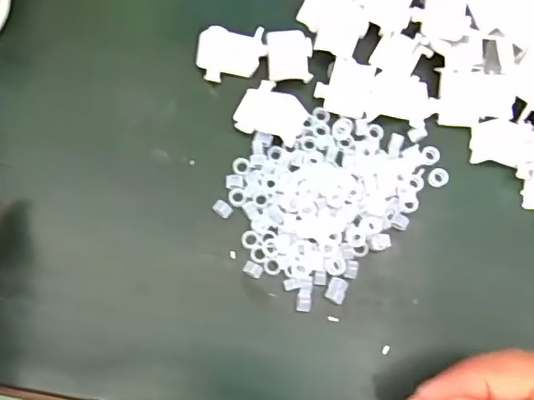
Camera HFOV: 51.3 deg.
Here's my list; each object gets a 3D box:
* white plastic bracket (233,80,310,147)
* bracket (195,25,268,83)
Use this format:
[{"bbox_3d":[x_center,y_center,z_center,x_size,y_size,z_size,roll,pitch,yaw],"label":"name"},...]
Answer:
[{"bbox_3d":[0.003,-0.045,0.286,0.034,0.004,0.029,24,77,3],"label":"white plastic bracket"},{"bbox_3d":[-0.019,-0.076,0.298,0.035,0.018,0.029,10,77,-1],"label":"bracket"}]

